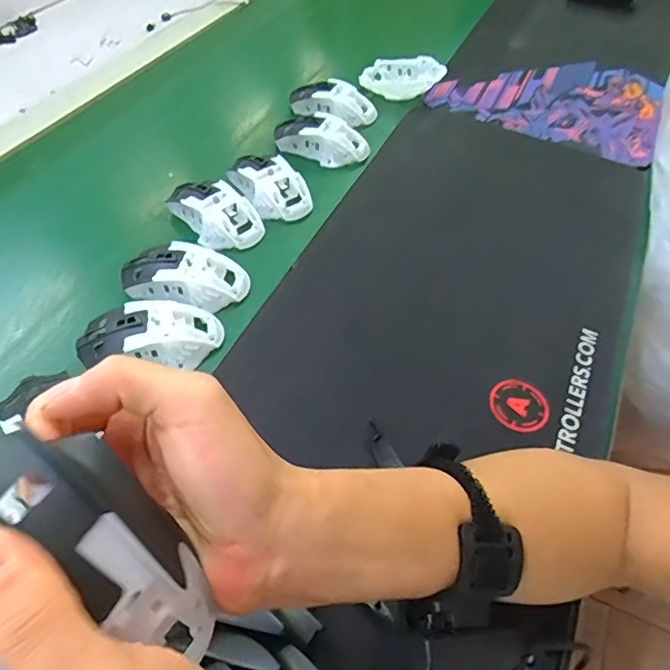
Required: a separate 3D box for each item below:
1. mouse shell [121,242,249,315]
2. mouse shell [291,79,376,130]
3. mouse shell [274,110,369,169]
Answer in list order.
[{"bbox_3d":[-0.138,-0.057,0.511,0.111,0.032,0.055,13,52,8],"label":"mouse shell"},{"bbox_3d":[-0.003,-0.299,0.715,0.116,0.037,0.047,15,52,10],"label":"mouse shell"},{"bbox_3d":[-0.016,-0.235,0.659,0.113,0.034,0.053,22,53,15],"label":"mouse shell"}]

